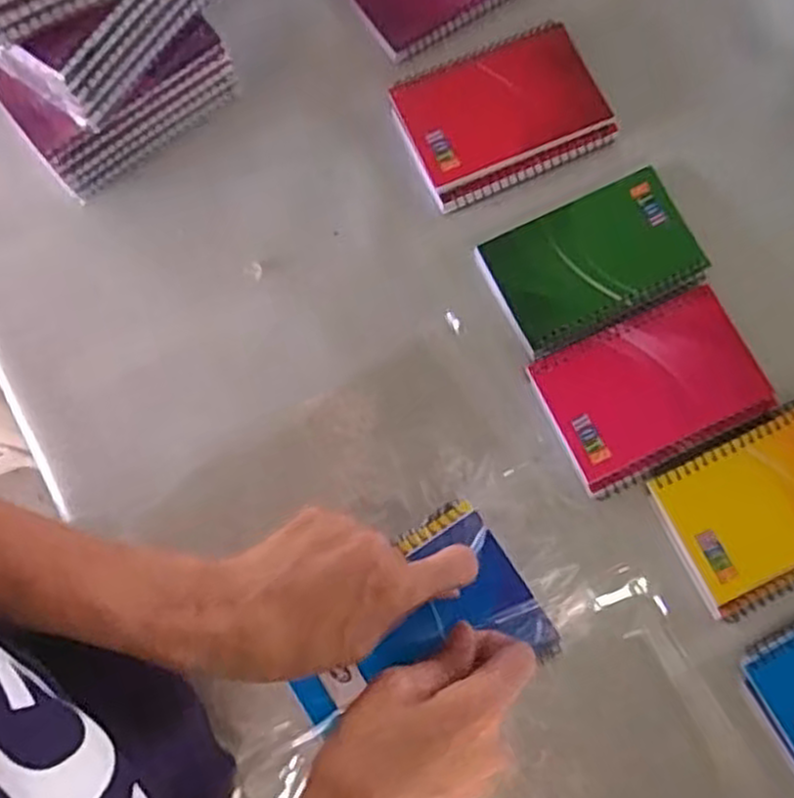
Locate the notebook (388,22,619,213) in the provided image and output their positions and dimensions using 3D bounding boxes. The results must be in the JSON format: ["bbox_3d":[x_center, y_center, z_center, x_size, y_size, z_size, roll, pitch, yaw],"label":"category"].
[{"bbox_3d":[0.070,-0.193,0.519,0.131,0.006,0.097,-23,80,-4],"label":"notebook"}]

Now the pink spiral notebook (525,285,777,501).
[{"bbox_3d":[0.158,-0.006,0.478,0.128,0.008,0.091,-26,81,-4],"label":"pink spiral notebook"}]

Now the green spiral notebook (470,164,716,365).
[{"bbox_3d":[0.127,-0.089,0.504,0.130,0.012,0.085,-24,81,-4],"label":"green spiral notebook"}]

